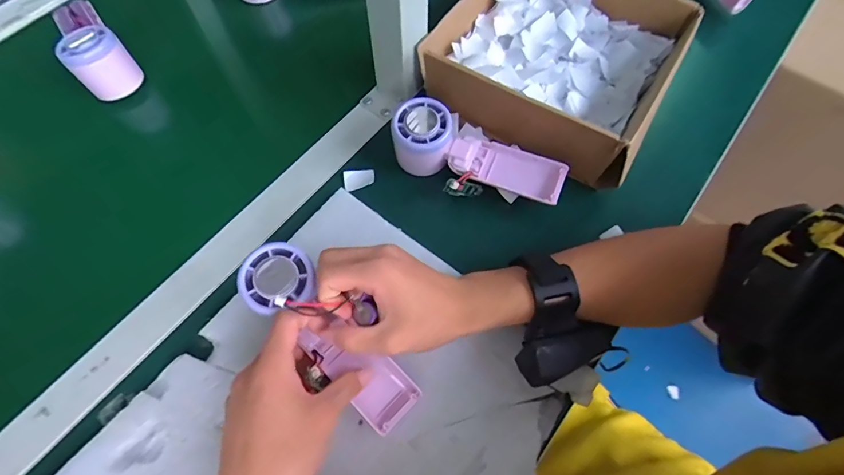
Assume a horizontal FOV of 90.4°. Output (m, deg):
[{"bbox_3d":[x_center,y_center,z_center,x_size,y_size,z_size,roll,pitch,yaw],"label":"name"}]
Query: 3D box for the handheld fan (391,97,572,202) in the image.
[{"bbox_3d":[0.050,-0.069,0.395,0.162,0.055,0.062,22,67,8],"label":"handheld fan"}]

